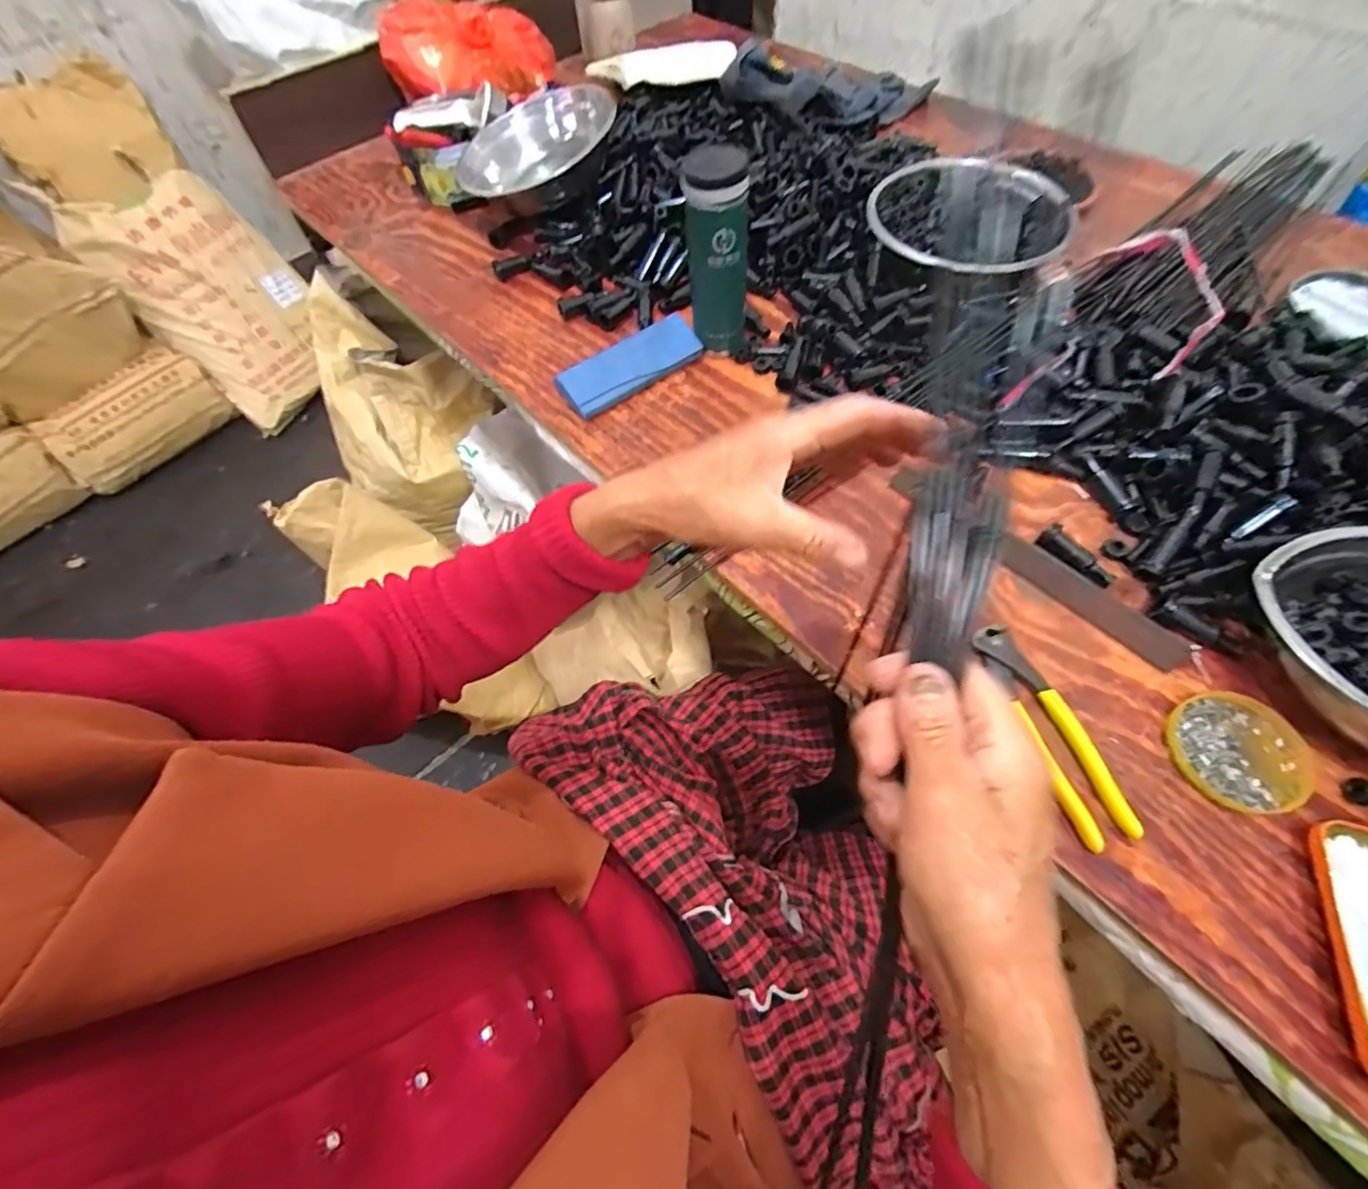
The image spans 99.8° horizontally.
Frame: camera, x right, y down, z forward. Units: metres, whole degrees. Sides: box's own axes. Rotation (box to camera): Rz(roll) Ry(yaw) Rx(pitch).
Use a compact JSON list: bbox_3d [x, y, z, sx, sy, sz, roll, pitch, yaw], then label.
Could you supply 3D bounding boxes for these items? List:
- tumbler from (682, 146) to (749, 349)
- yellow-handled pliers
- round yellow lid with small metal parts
[{"bbox_3d":[0.033,-0.336,0.579,0.063,0.177,0.060,5,58,4],"label":"tumbler"},{"bbox_3d":[0.261,0.096,0.418,0.043,0.016,0.161,-15,59,-8],"label":"yellow-handled pliers"},{"bbox_3d":[0.393,0.111,0.407,0.086,0.011,0.081,0,58,1],"label":"round yellow lid with small metal parts"}]

